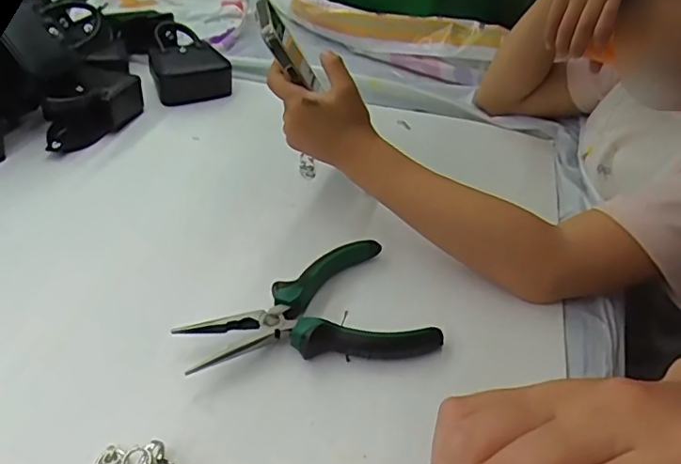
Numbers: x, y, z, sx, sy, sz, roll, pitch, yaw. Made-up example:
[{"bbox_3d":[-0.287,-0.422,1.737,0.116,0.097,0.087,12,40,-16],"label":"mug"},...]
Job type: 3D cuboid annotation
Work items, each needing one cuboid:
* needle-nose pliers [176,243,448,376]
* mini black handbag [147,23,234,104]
[{"bbox_3d":[-0.018,0.058,0.350,0.146,0.022,0.092,-15,43,-25],"label":"needle-nose pliers"},{"bbox_3d":[-0.167,-0.181,0.598,0.072,0.049,0.105,-14,43,-24],"label":"mini black handbag"}]

